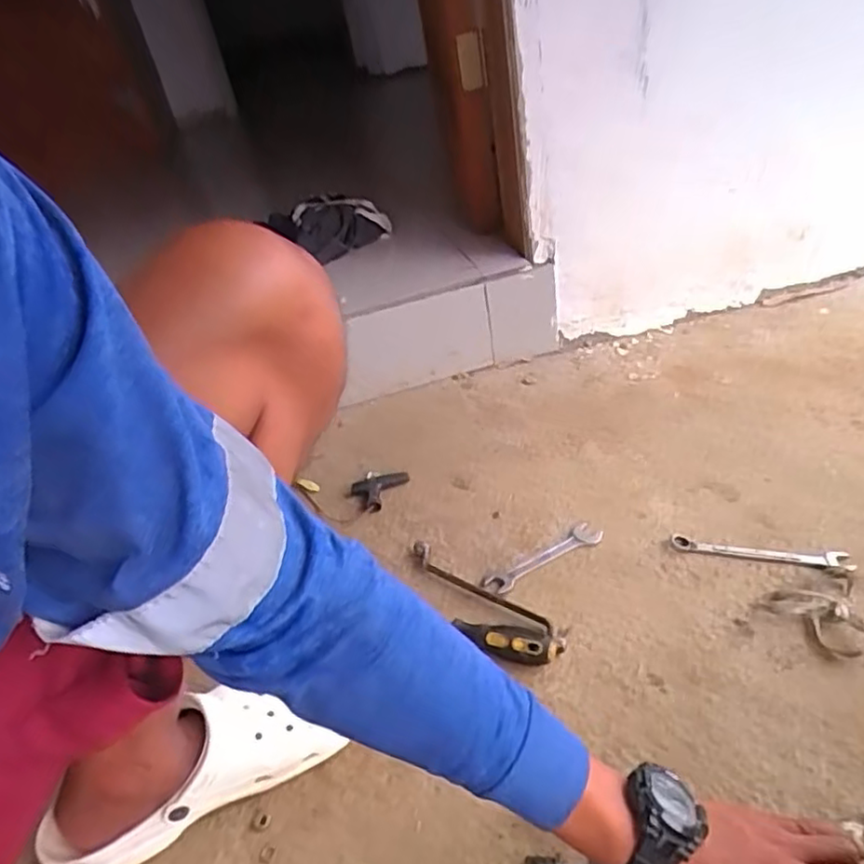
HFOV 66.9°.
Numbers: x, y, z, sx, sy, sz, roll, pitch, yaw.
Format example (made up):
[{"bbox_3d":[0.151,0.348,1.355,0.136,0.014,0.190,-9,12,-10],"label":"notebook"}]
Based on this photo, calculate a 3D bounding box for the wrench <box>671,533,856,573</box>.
[{"bbox_3d":[0.359,0.133,0.719,0.179,0.010,0.029,6,37,17],"label":"wrench"}]

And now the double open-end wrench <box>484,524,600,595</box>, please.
[{"bbox_3d":[0.127,0.145,0.741,0.148,0.007,0.031,-24,39,-23],"label":"double open-end wrench"}]

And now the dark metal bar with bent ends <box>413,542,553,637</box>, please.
[{"bbox_3d":[0.050,0.170,0.711,0.192,0.012,0.024,24,46,36],"label":"dark metal bar with bent ends"}]

